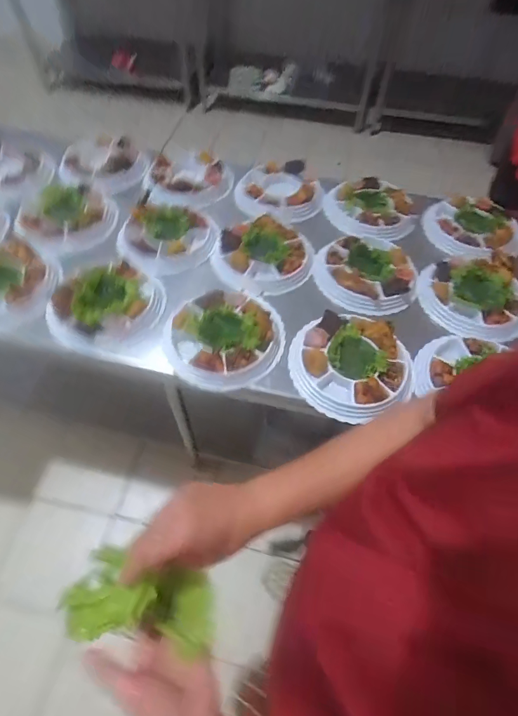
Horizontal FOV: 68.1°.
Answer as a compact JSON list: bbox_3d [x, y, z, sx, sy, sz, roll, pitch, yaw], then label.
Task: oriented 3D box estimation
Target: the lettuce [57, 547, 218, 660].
[{"bbox_3d":[-0.115,0.239,0.380,0.142,0.084,0.072,10,59,5],"label":"lettuce"}]

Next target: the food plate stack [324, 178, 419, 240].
[{"bbox_3d":[0.279,-0.374,0.963,0.220,0.051,0.213,18,60,10],"label":"food plate stack"}]

